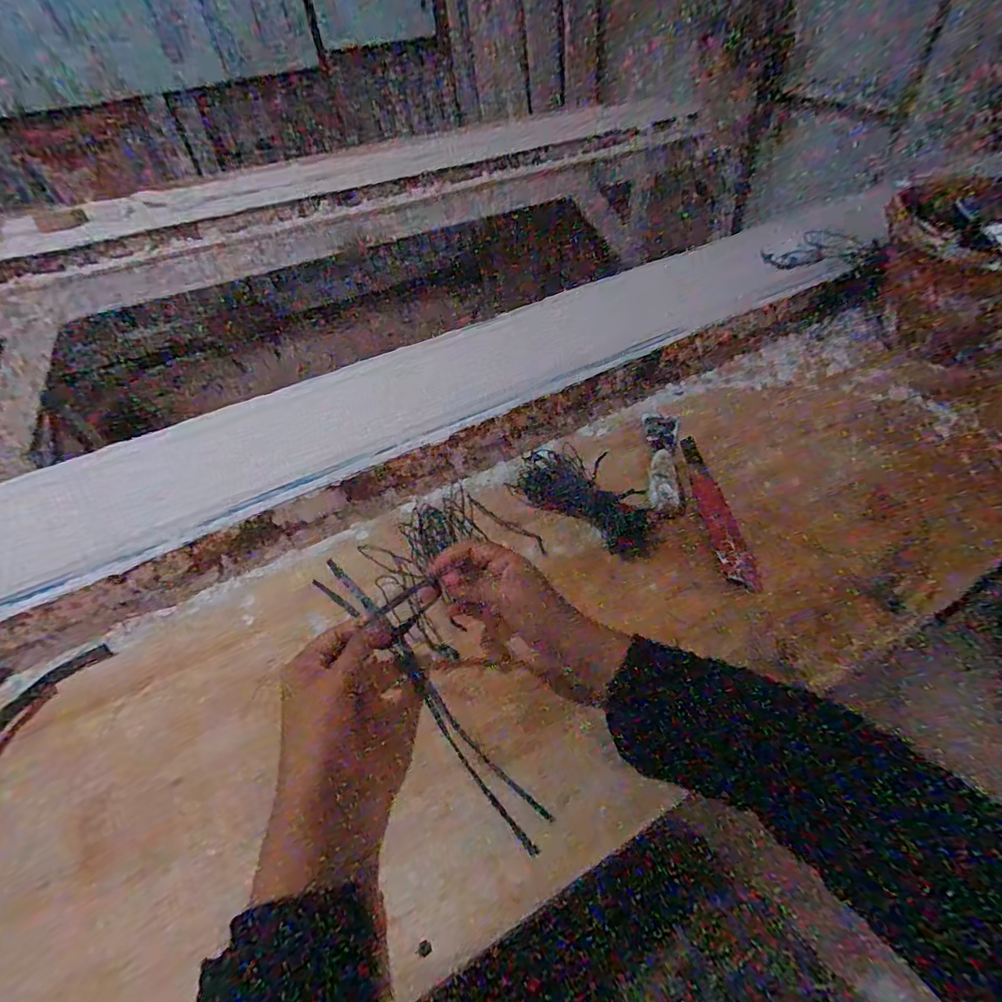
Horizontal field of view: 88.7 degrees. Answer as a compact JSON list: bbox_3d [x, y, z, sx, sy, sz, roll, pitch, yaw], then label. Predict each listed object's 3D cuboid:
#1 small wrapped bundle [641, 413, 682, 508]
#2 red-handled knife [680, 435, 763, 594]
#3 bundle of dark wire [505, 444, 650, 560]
[{"bbox_3d":[0.192,-0.053,0.599,0.041,0.026,0.181,3,49,10],"label":"small wrapped bundle"},{"bbox_3d":[0.221,0.002,0.537,0.033,0.013,0.211,-6,48,1],"label":"red-handled knife"},{"bbox_3d":[0.092,-0.006,0.546,0.161,0.030,0.074,29,58,28],"label":"bundle of dark wire"}]

